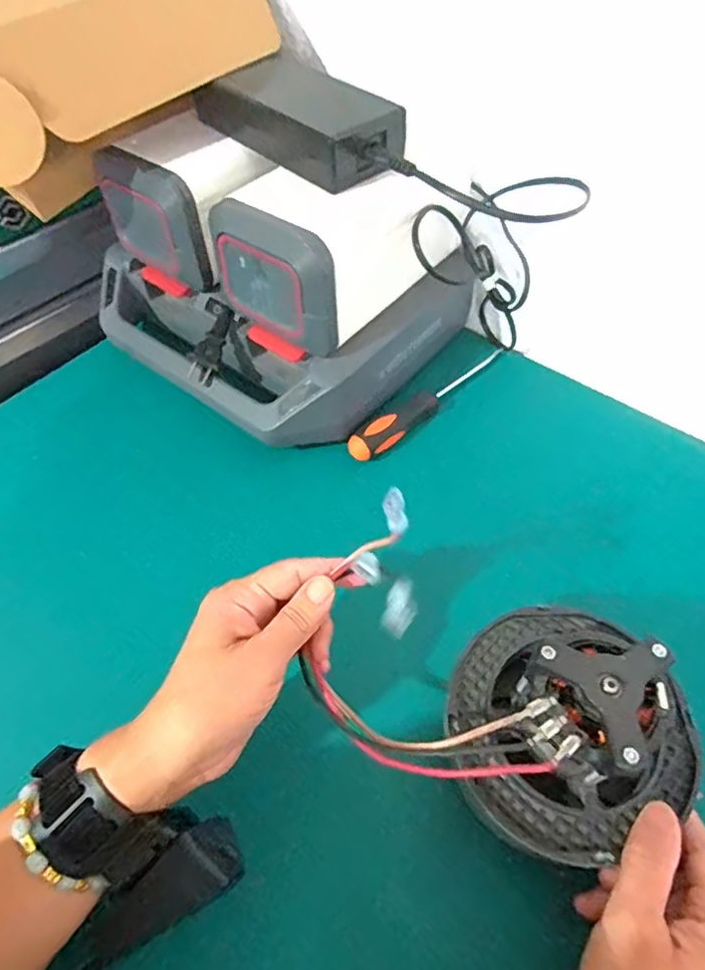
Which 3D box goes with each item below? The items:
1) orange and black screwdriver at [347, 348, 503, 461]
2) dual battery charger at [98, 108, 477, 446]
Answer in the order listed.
[{"bbox_3d":[0.070,-0.073,0.483,0.180,0.022,0.020,-35,60,-23],"label":"orange and black screwdriver"},{"bbox_3d":[-0.063,-0.189,0.475,0.252,0.149,0.235,35,61,24],"label":"dual battery charger"}]

